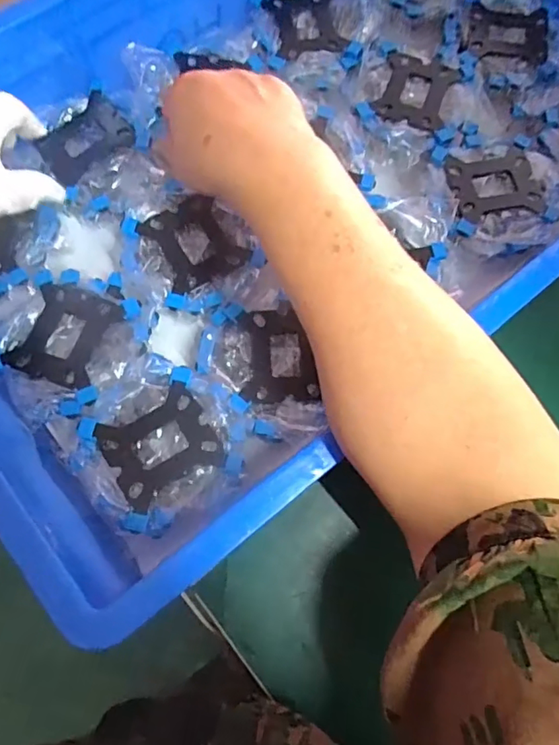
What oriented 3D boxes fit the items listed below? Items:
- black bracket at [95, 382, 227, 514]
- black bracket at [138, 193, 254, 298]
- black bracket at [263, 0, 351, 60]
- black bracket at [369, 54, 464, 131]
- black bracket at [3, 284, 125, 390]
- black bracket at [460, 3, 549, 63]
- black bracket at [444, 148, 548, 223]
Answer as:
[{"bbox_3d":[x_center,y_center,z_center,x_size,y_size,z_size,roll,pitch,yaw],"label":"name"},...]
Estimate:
[{"bbox_3d":[-0.083,0.051,0.360,0.073,0.005,0.065,-32,80,-7],"label":"black bracket"},{"bbox_3d":[-0.068,-0.103,0.410,0.064,0.005,0.071,-30,79,-7],"label":"black bracket"},{"bbox_3d":[0.024,-0.322,0.472,0.064,0.008,0.070,-9,78,-3],"label":"black bracket"},{"bbox_3d":[0.121,-0.250,0.457,0.063,0.004,0.071,21,78,4],"label":"black bracket"},{"bbox_3d":[-0.158,-0.028,0.383,0.064,0.006,0.073,17,72,9],"label":"black bracket"},{"bbox_3d":[0.211,-0.317,0.481,0.078,0.006,0.062,9,77,1],"label":"black bracket"},{"bbox_3d":[0.183,-0.157,0.432,0.076,0.006,0.062,-8,78,-3],"label":"black bracket"}]

